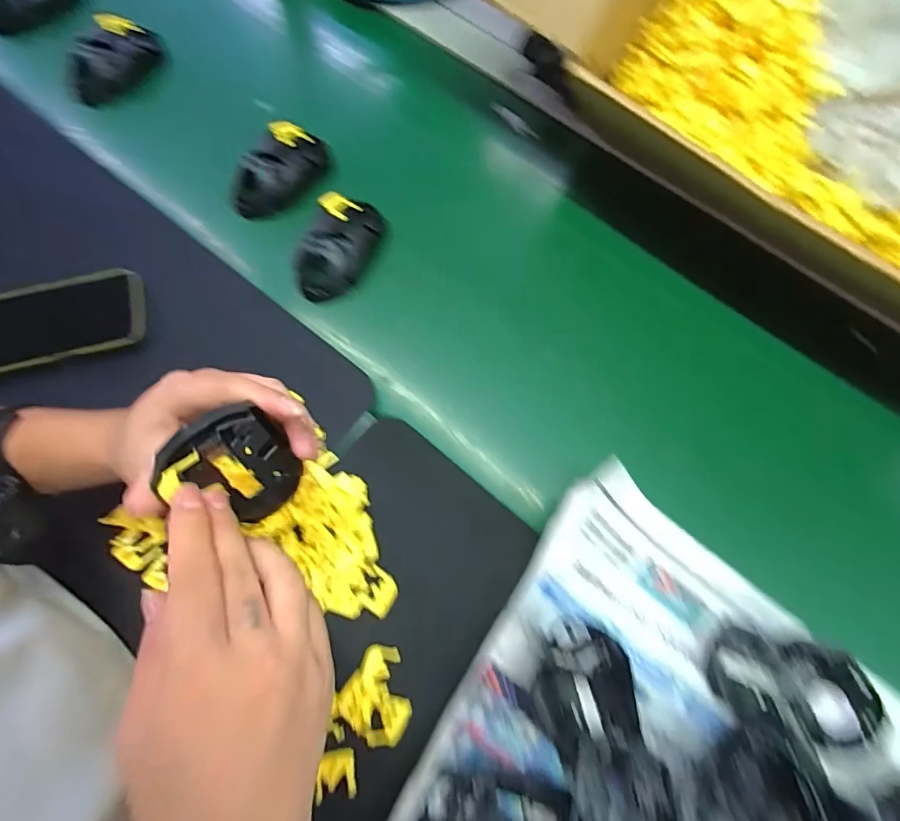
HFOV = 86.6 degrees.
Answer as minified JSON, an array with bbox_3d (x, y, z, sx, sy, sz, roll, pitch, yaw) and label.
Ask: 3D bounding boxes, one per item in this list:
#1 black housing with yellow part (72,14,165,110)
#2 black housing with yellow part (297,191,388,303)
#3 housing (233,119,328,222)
[{"bbox_3d":[-0.379,-0.395,0.539,0.062,0.035,0.114,28,75,8],"label":"black housing with yellow part"},{"bbox_3d":[-0.109,-0.162,0.474,0.068,0.033,0.111,18,73,5],"label":"black housing with yellow part"},{"bbox_3d":[-0.179,-0.250,0.502,0.062,0.033,0.113,30,75,8],"label":"housing"}]

